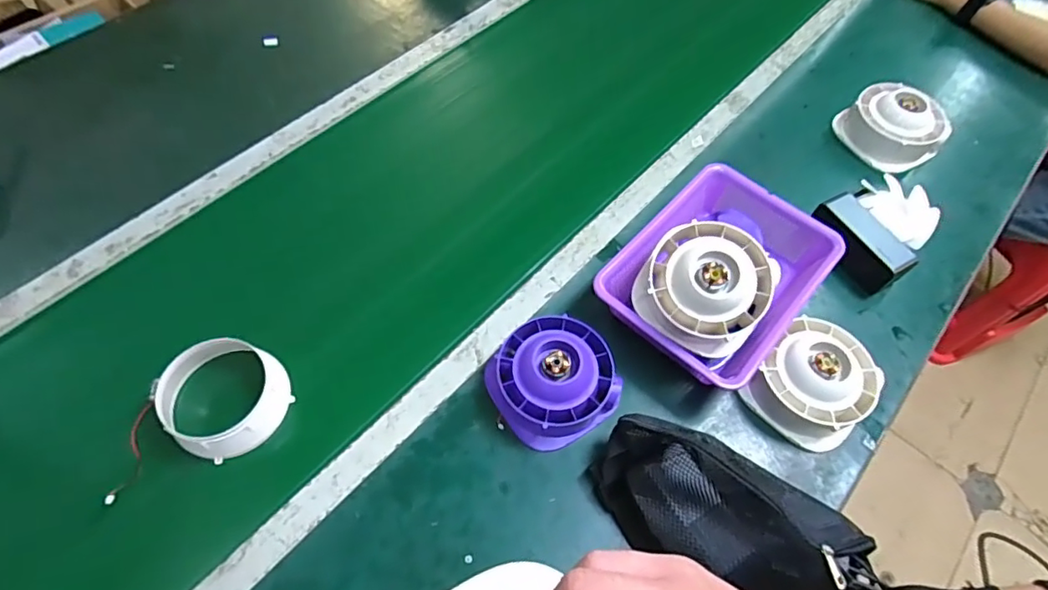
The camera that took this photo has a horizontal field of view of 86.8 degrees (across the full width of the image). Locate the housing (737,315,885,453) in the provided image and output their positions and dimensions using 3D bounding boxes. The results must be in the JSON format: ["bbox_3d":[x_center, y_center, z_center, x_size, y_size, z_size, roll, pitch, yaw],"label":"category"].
[{"bbox_3d":[0.336,0.100,0.637,0.118,0.068,0.130,42,67,17],"label":"housing"}]

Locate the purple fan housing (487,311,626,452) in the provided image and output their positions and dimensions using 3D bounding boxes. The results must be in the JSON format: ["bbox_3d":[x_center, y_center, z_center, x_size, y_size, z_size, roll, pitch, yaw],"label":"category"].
[{"bbox_3d":[0.034,0.092,0.625,0.131,0.062,0.130,-31,68,-18],"label":"purple fan housing"}]

